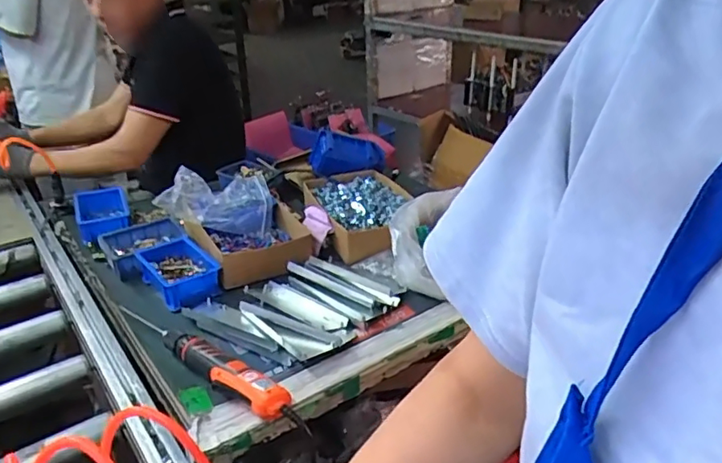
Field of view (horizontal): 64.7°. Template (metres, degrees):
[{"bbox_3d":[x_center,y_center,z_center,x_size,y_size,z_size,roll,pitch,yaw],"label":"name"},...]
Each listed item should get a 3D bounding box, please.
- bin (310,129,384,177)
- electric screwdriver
[{"bbox_3d":[-0.034,-0.183,1.276,0.155,0.092,0.062,-9,28,-14],"label":"bin"},{"bbox_3d":[-0.231,0.176,0.808,0.344,0.047,0.042,21,35,36],"label":"electric screwdriver"}]

